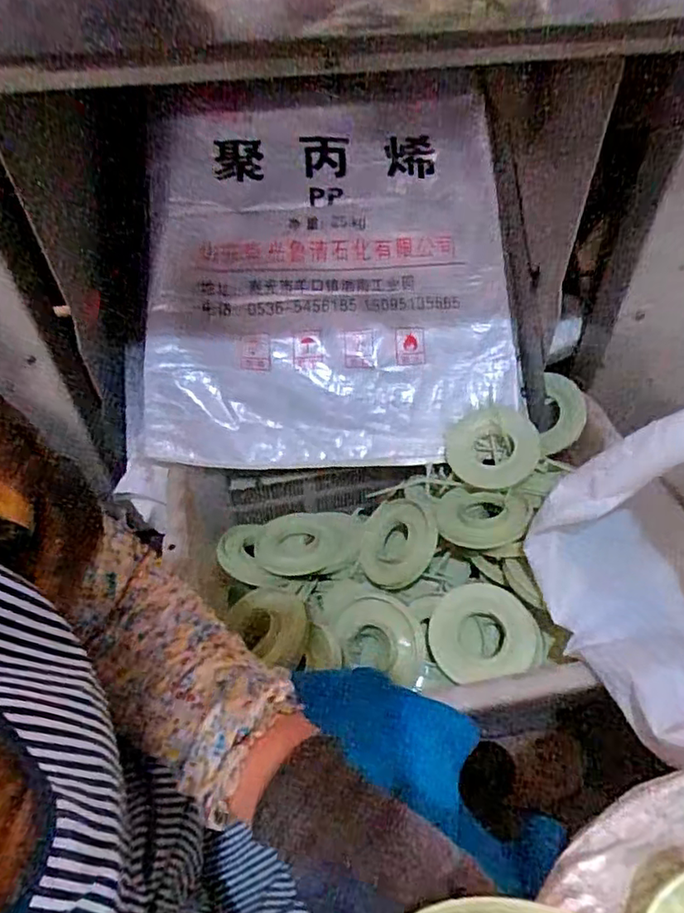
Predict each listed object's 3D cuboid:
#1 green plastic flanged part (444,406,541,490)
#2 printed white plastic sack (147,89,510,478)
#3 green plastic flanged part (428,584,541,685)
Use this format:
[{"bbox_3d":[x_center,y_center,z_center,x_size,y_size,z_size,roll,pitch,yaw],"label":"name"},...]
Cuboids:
[{"bbox_3d":[0.222,-0.011,0.895,0.128,0.018,0.123,6,70,16],"label":"green plastic flanged part"},{"bbox_3d":[-0.023,-0.287,0.923,0.573,0.100,0.598,-2,87,1],"label":"printed white plastic sack"},{"bbox_3d":[0.185,0.231,0.801,0.133,0.040,0.115,-18,66,13],"label":"green plastic flanged part"}]

